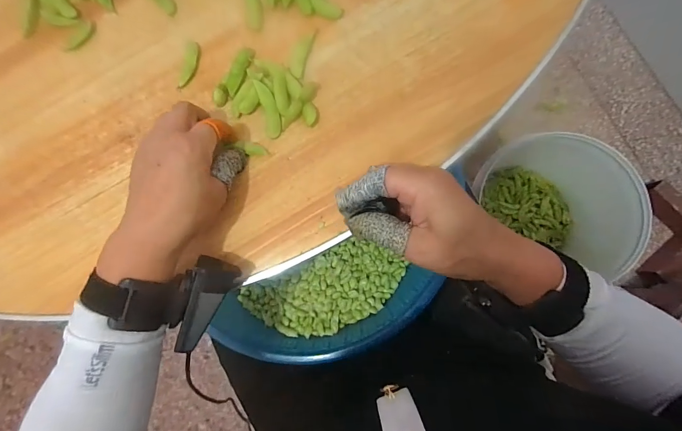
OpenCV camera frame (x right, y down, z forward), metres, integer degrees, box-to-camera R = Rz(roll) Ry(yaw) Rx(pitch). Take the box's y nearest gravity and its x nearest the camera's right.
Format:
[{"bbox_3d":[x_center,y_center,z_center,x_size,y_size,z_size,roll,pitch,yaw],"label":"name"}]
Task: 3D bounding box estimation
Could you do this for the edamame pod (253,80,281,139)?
[{"bbox_3d":[-0.066,-0.098,0.327,0.016,0.005,0.053,-16,96,5],"label":"edamame pod"}]

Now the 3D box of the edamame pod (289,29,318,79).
[{"bbox_3d":[-0.037,-0.152,0.335,0.017,0.004,0.049,14,85,8],"label":"edamame pod"}]

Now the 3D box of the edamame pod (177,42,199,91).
[{"bbox_3d":[-0.144,-0.142,0.341,0.011,0.008,0.047,11,85,8],"label":"edamame pod"}]

